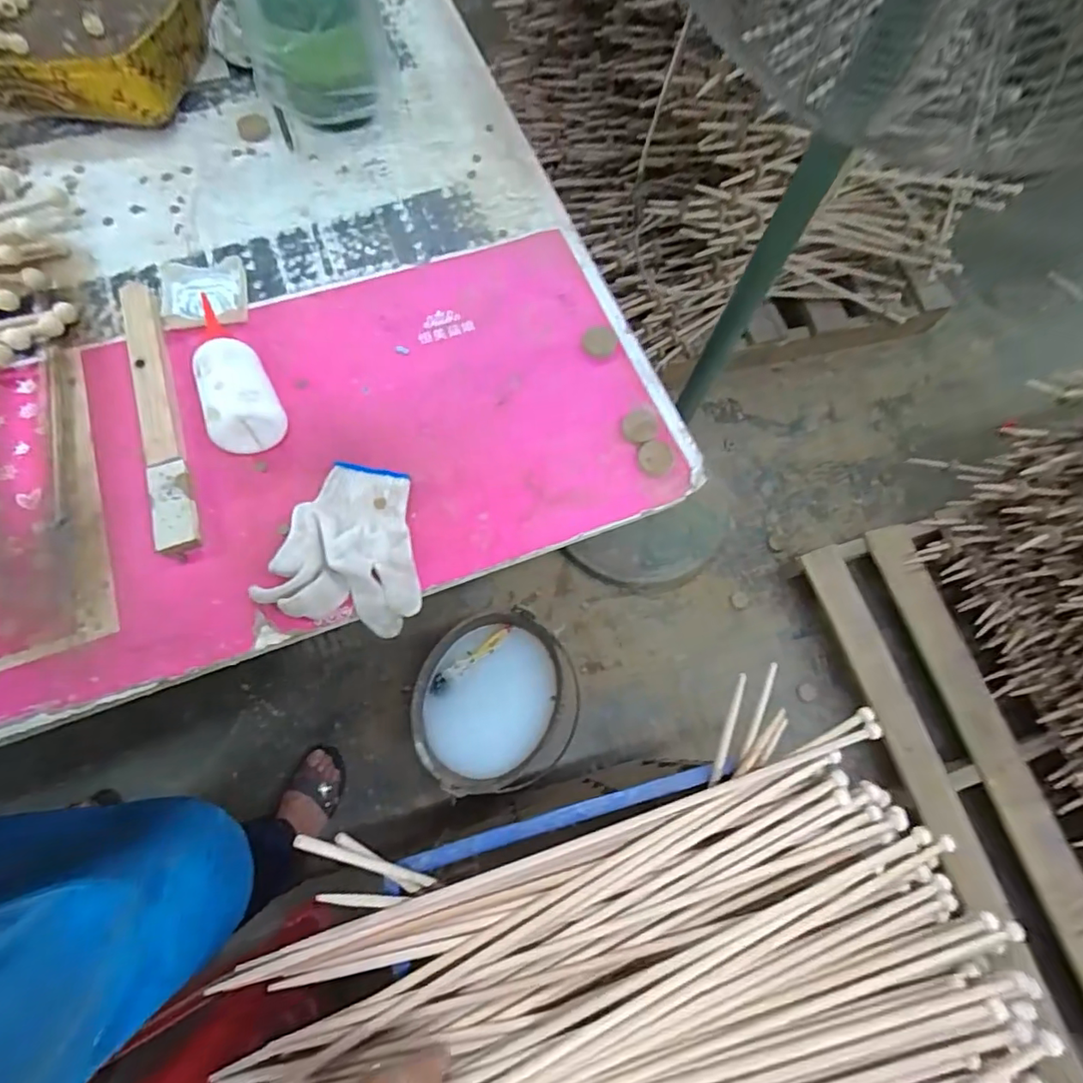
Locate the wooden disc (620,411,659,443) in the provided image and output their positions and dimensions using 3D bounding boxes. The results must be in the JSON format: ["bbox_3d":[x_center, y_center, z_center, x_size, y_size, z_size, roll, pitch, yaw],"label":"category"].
[{"bbox_3d":[0.094,-0.111,0.531,0.033,0.007,0.036,1,70,-4],"label":"wooden disc"}]

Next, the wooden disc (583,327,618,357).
[{"bbox_3d":[0.060,-0.206,0.569,0.034,0.006,0.032,1,70,-4],"label":"wooden disc"}]

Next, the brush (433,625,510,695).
[{"bbox_3d":[-0.122,0.203,0.954,0.167,0.019,0.023,-34,76,-15],"label":"brush"}]

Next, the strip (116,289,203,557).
[{"bbox_3d":[-0.354,-0.122,0.507,0.034,0.013,0.287,-16,73,-13],"label":"strip"}]

